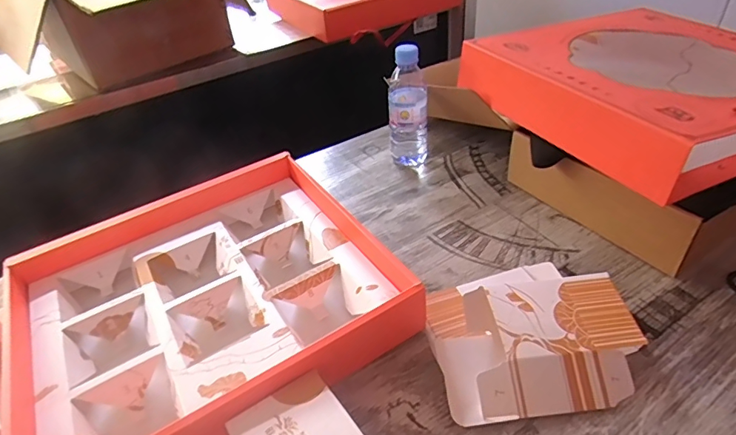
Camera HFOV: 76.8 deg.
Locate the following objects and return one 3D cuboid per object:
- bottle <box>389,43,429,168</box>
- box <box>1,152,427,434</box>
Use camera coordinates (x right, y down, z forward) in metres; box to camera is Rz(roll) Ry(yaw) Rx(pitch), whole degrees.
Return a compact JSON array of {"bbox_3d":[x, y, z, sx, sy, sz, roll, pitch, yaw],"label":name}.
[{"bbox_3d":[0.062,-0.165,0.710,0.059,0.178,0.054,-1,40,5],"label":"bottle"},{"bbox_3d":[-0.184,0.088,0.524,0.364,0.069,0.343,-26,44,-22],"label":"box"}]

